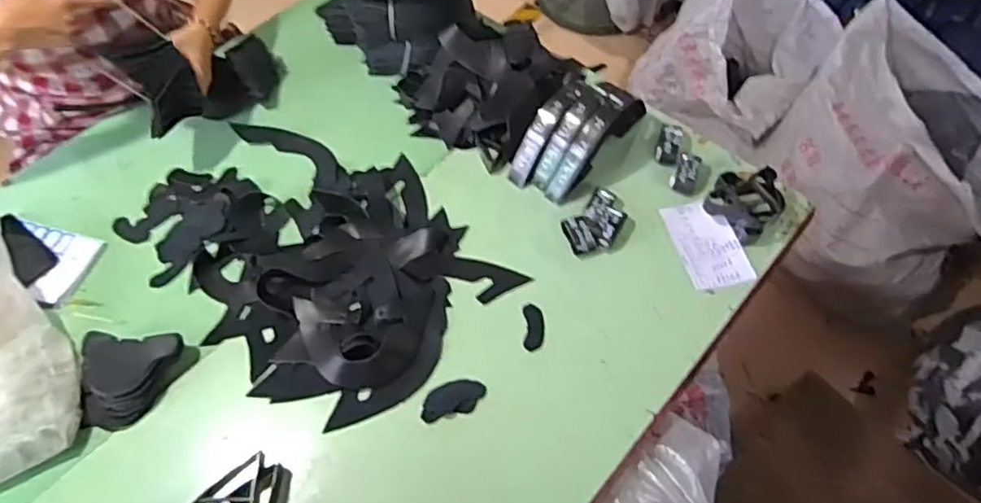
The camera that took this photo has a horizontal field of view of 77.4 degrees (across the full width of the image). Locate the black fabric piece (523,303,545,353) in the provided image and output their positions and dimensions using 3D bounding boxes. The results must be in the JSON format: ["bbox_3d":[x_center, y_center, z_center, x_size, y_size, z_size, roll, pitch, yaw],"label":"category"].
[{"bbox_3d":[0.065,0.112,0.909,0.030,0.005,0.075,1,66,-2],"label":"black fabric piece"}]

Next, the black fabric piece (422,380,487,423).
[{"bbox_3d":[-0.051,0.204,0.851,0.089,0.009,0.046,-14,67,-8],"label":"black fabric piece"}]

